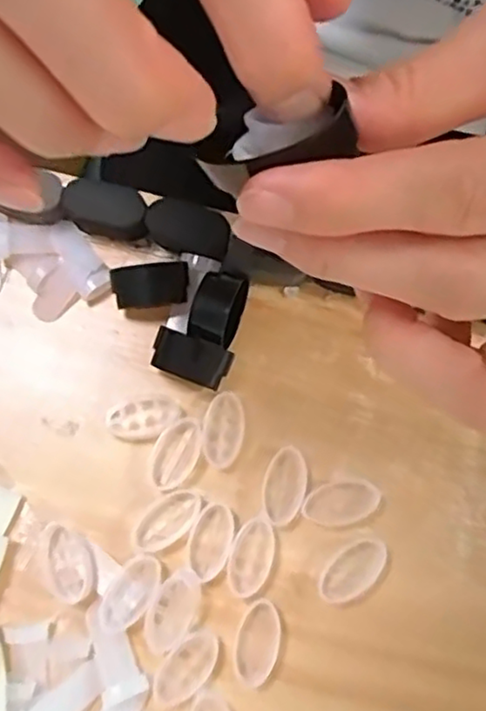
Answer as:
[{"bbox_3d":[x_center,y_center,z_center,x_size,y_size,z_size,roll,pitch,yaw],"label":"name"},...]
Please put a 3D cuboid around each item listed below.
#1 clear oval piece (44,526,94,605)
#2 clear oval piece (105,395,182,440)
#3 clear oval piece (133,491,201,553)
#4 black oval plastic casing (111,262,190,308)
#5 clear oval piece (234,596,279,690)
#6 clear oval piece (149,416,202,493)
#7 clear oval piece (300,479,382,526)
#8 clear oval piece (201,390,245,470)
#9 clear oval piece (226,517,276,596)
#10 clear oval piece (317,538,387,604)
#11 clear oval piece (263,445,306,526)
[{"bbox_3d":[-0.072,0.086,0.273,0.020,0.004,0.030,-15,78,-3],"label":"clear oval piece"},{"bbox_3d":[-0.044,0.027,0.286,0.032,0.009,0.017,-8,78,-2],"label":"clear oval piece"},{"bbox_3d":[-0.032,0.069,0.276,0.031,0.006,0.017,-41,81,-8],"label":"clear oval piece"},{"bbox_3d":[-0.041,-0.030,0.295,0.033,0.013,0.017,-6,78,-1],"label":"black oval plastic casing"},{"bbox_3d":[0.006,0.115,0.267,0.016,0.009,0.032,12,78,3],"label":"clear oval piece"},{"bbox_3d":[-0.029,0.042,0.283,0.019,0.006,0.032,23,79,5],"label":"clear oval piece"},{"bbox_3d":[0.041,0.062,0.280,0.032,0.004,0.017,-9,78,-2],"label":"clear oval piece"},{"bbox_3d":[-0.009,0.032,0.287,0.017,0.007,0.032,3,78,1],"label":"clear oval piece"},{"bbox_3d":[0.003,0.084,0.275,0.017,0.006,0.031,16,78,3],"label":"clear oval piece"},{"bbox_3d":[0.046,0.090,0.275,0.032,0.004,0.017,-37,80,-7],"label":"clear oval piece"},{"bbox_3d":[0.018,0.055,0.281,0.016,0.008,0.033,10,78,2],"label":"clear oval piece"}]

